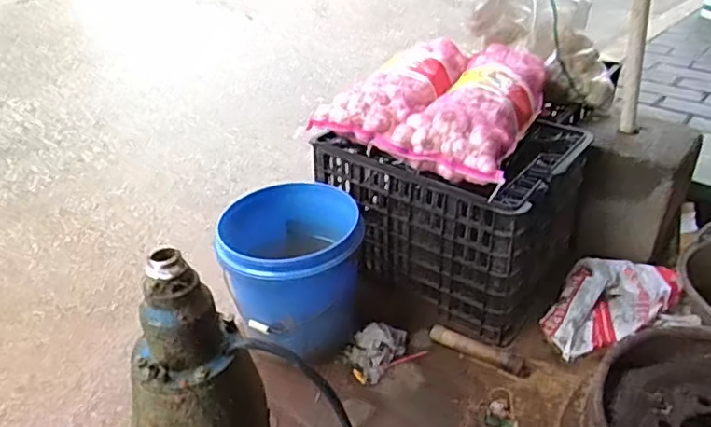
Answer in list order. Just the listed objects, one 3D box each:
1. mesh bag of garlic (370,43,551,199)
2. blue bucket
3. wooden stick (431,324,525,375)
[{"bbox_3d":[0.227,-0.211,1.143,0.246,0.112,0.393,17,37,24],"label":"mesh bag of garlic"},{"bbox_3d":[-0.119,0.102,1.101,0.248,0.230,0.255,0,34,0],"label":"blue bucket"},{"bbox_3d":[0.223,0.254,1.082,0.182,0.026,0.032,21,39,28],"label":"wooden stick"}]

